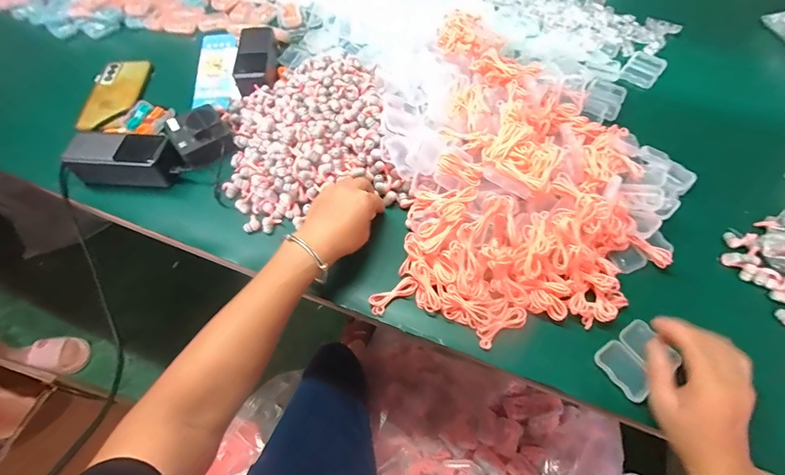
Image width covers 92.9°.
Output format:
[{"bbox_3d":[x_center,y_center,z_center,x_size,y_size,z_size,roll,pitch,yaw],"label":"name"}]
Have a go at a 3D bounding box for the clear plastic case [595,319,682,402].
[{"bbox_3d":[0.252,0.123,0.385,0.072,0.014,0.053,-31,64,-17],"label":"clear plastic case"}]

